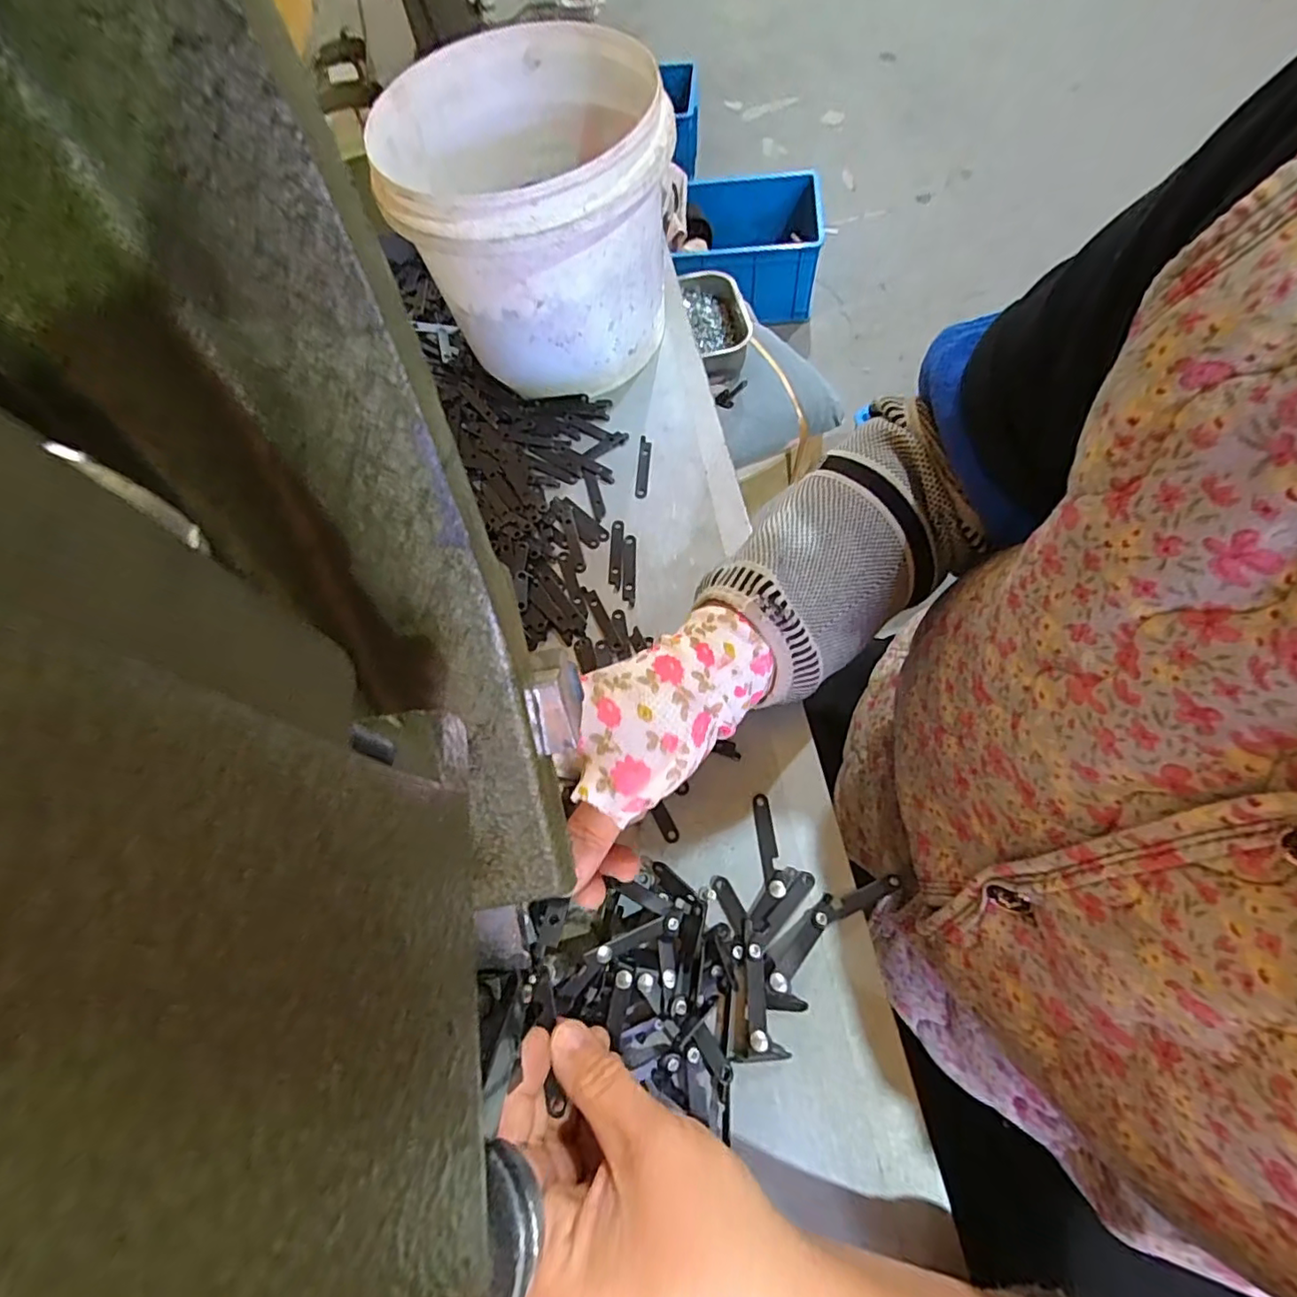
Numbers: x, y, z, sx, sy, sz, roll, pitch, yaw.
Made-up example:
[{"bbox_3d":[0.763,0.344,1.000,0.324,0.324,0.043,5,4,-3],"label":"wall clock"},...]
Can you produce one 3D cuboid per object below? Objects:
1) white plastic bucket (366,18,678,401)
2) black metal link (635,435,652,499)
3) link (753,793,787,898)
[{"bbox_3d":[-0.078,-0.299,0.423,0.174,0.154,0.188,-2,67,4],"label":"white plastic bucket"},{"bbox_3d":[-0.004,-0.135,0.431,0.009,0.004,0.054,3,68,6],"label":"black metal link"},{"bbox_3d":[0.065,0.105,0.314,0.009,0.004,0.052,-7,66,0],"label":"link"}]

